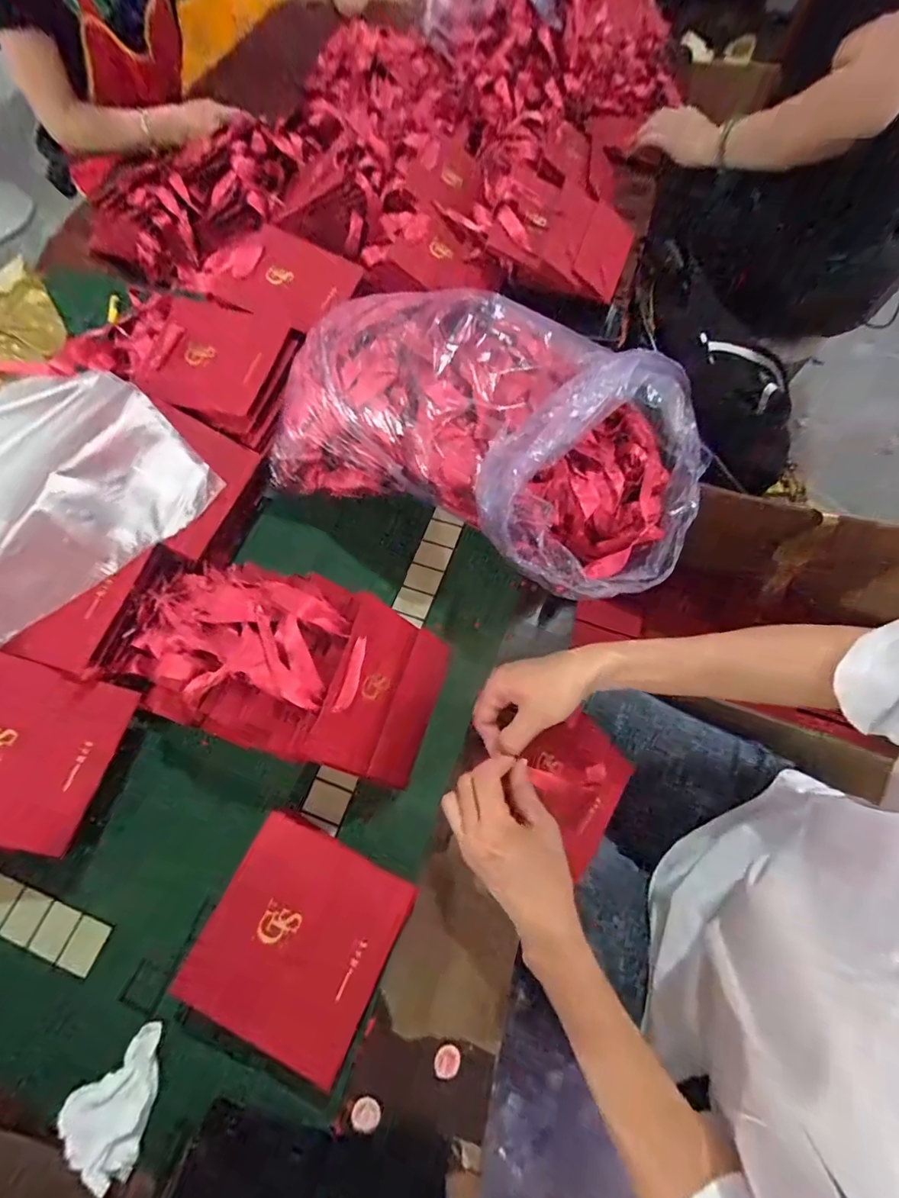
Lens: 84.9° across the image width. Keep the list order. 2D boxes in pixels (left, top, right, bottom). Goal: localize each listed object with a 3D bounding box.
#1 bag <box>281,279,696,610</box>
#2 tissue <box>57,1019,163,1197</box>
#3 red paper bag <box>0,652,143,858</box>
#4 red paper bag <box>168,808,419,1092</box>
[{"bbox_3d":[0.045,-0.175,0.502,0.442,0.168,0.234,24,68,11],"label":"bag"},{"bbox_3d":[-0.243,0.378,0.367,0.064,0.016,0.072,37,45,21],"label":"tissue"},{"bbox_3d":[-0.376,0.121,0.409,0.162,0.020,0.137,26,59,-23],"label":"red paper bag"},{"bbox_3d":[-0.118,0.274,0.402,0.136,0.052,0.141,24,68,11],"label":"red paper bag"}]

